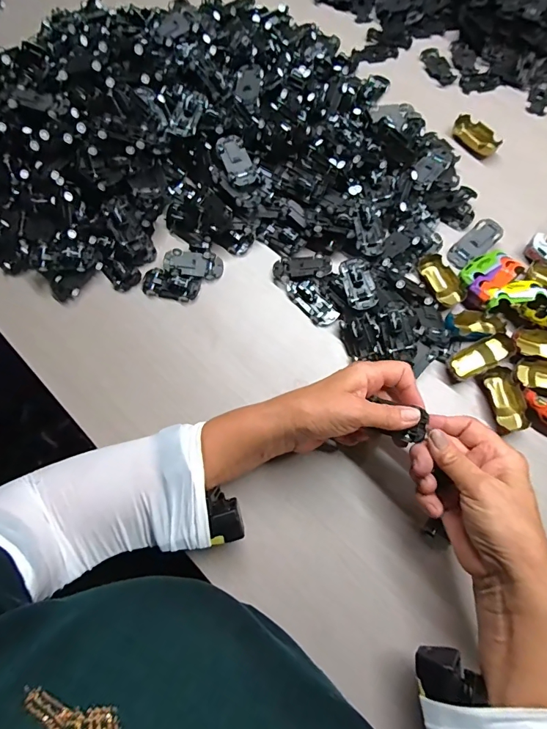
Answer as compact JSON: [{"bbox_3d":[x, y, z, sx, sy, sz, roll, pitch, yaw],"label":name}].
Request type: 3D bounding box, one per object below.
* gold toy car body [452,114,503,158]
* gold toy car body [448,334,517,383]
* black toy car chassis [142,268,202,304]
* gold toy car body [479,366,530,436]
[{"bbox_3d":[0.259,-0.293,0.522,0.061,0.017,0.027,42,77,13],"label":"gold toy car body"},{"bbox_3d":[0.212,-0.007,0.420,0.068,0.015,0.028,-31,73,10],"label":"gold toy car body"},{"bbox_3d":[-0.115,-0.089,0.456,0.065,0.012,0.031,17,73,7],"label":"black toy car chassis"},{"bbox_3d":[0.232,0.035,0.407,0.031,0.013,0.064,-12,72,-3],"label":"gold toy car body"}]

